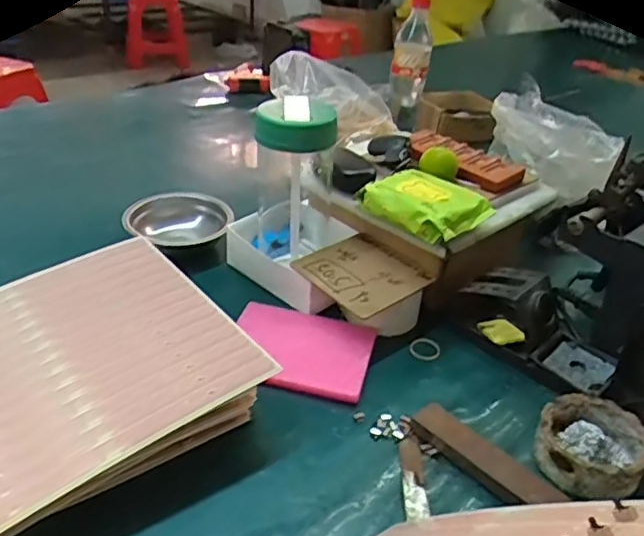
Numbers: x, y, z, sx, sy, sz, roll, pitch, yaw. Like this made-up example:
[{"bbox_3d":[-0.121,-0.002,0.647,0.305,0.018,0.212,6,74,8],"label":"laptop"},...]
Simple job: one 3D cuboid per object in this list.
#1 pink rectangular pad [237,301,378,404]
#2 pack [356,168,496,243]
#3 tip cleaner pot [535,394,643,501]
[{"bbox_3d":[-0.022,0.079,0.611,0.137,0.014,0.111,10,32,8],"label":"pink rectangular pad"},{"bbox_3d":[0.109,-0.072,0.669,0.121,0.028,0.089,29,39,33],"label":"pack"},{"bbox_3d":[0.221,0.146,0.511,0.081,0.041,0.078,4,32,-2],"label":"tip cleaner pot"}]

